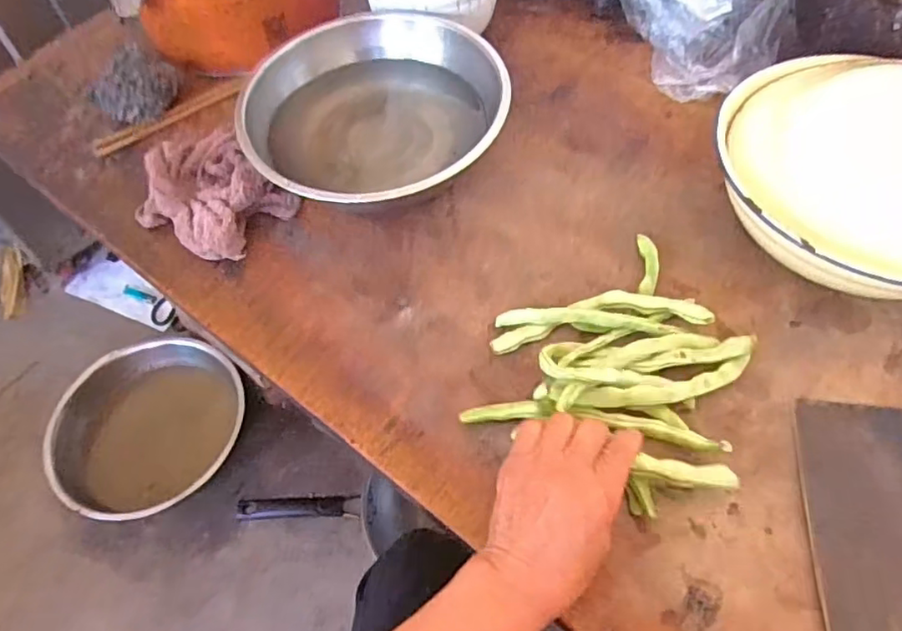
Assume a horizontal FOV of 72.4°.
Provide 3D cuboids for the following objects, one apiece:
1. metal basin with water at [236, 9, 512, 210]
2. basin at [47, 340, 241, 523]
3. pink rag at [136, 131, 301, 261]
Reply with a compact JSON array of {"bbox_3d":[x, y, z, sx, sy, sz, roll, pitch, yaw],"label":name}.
[{"bbox_3d":[-0.075,-0.184,0.577,0.221,0.096,0.212,-1,57,2],"label":"metal basin with water"},{"bbox_3d":[-0.516,0.185,1.068,0.311,0.087,0.278,-22,60,-10],"label":"basin"},{"bbox_3d":[-0.224,-0.113,0.576,0.126,0.043,0.110,35,65,22],"label":"pink rag"}]

